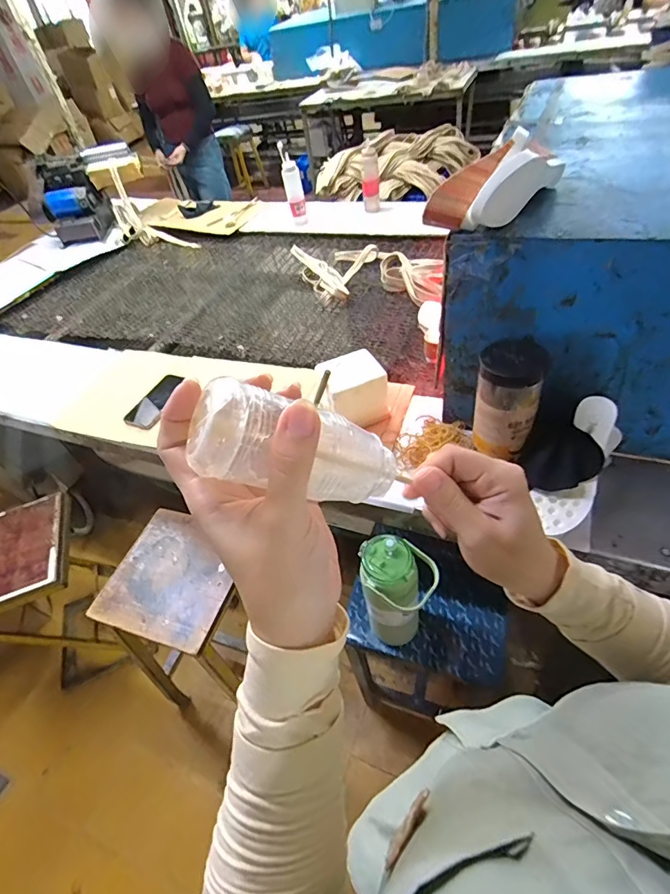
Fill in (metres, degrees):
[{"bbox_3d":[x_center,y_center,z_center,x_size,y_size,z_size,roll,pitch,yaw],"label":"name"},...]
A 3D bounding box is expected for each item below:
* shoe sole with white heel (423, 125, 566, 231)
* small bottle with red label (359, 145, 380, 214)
[{"bbox_3d":[0.225,-0.362,0.602,0.088,0.065,0.221,32,61,33],"label":"shoe sole with white heel"},{"bbox_3d":[0.122,-0.915,1.542,0.058,0.190,0.070,-6,47,5],"label":"small bottle with red label"}]

